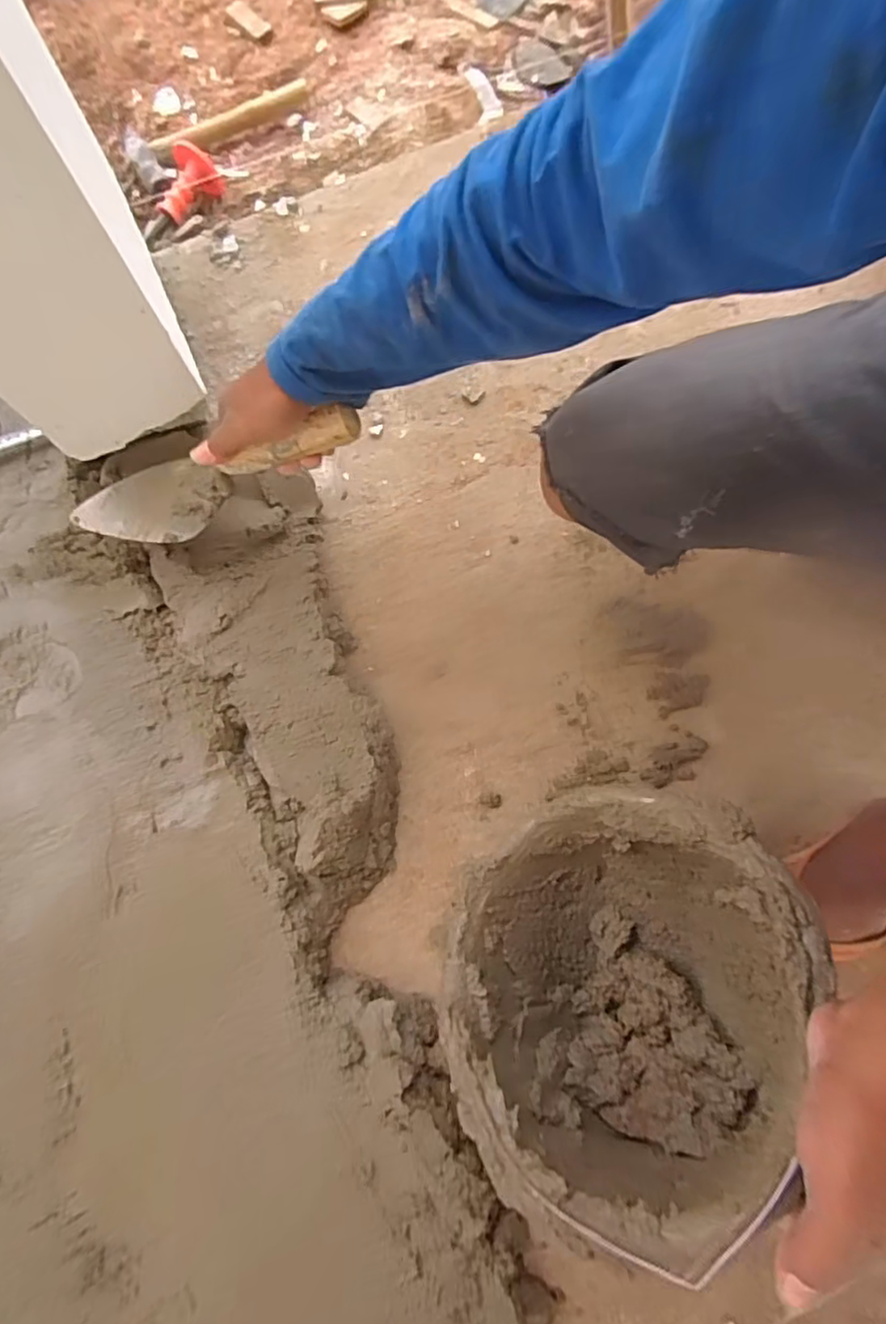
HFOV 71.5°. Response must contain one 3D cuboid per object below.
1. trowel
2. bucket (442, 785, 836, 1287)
[{"bbox_3d":[-0.201,-0.158,0.540,0.292,0.047,0.087,-8,75,26],"label":"trowel"},{"bbox_3d":[0.143,0.242,0.440,0.239,0.150,0.254,-10,50,39],"label":"bucket"}]

